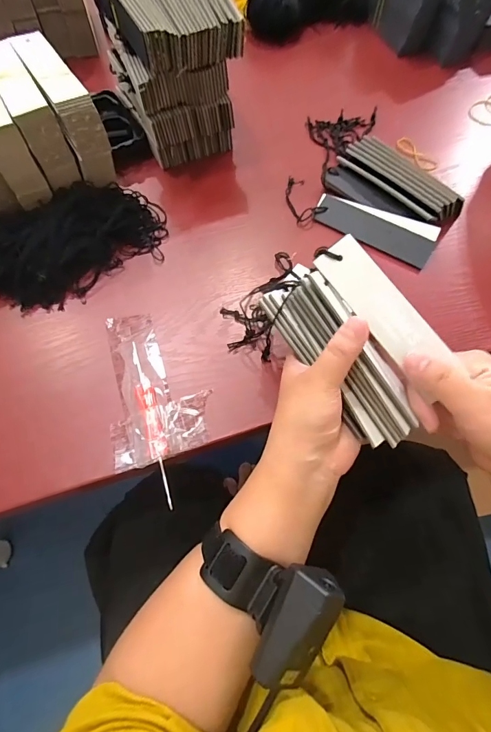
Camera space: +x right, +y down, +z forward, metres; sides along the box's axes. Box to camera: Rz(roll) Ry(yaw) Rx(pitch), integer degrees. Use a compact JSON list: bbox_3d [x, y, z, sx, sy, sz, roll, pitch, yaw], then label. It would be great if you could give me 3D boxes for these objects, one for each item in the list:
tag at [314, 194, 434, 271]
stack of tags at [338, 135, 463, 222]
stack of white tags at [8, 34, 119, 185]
[{"bbox_3d":[0.130,-0.139,0.397,0.123,0.005,0.033,29,82,14],"label":"tag"},{"bbox_3d":[0.164,-0.200,0.414,0.043,0.022,0.135,-36,69,-14],"label":"stack of tags"},{"bbox_3d":[-0.183,-0.255,0.406,0.034,0.106,0.131,-31,68,-13],"label":"stack of white tags"}]

